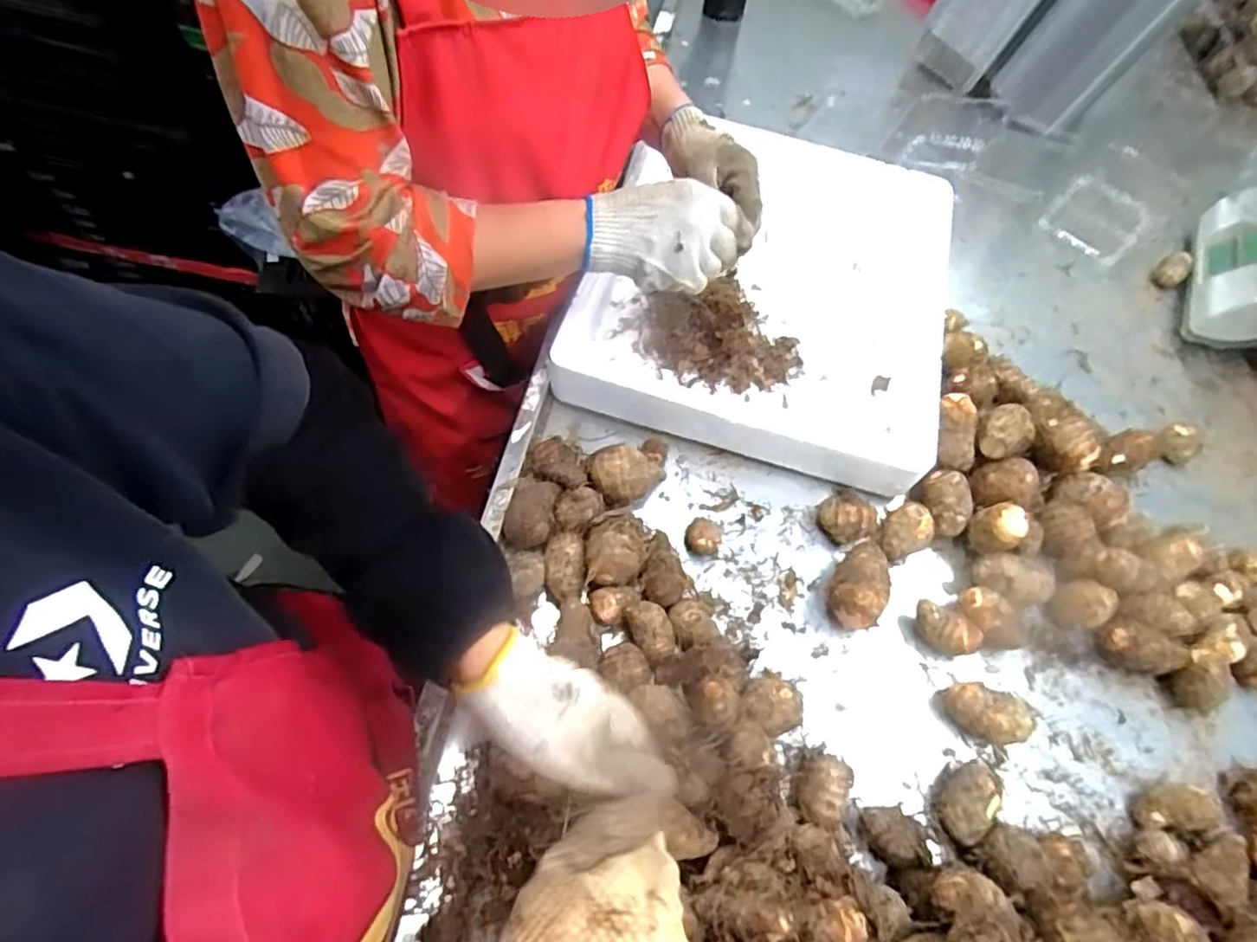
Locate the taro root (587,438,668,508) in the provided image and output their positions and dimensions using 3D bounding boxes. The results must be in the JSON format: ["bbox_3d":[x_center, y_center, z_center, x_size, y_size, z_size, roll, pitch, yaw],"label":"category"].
[{"bbox_3d":[0.006,-0.001,0.623,0.086,0.051,0.051,-25,67,-16],"label":"taro root"}]

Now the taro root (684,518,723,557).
[{"bbox_3d":[0.070,0.065,0.612,0.032,0.034,0.029,16,63,5],"label":"taro root"}]

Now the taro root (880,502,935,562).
[{"bbox_3d":[0.268,0.061,0.621,0.055,0.038,0.040,-33,69,-19],"label":"taro root"}]

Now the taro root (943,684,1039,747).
[{"bbox_3d":[0.307,0.209,0.547,0.067,0.042,0.037,17,63,5],"label":"taro root"}]

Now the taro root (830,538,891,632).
[{"bbox_3d":[0.211,0.105,0.588,0.047,0.053,0.084,26,64,10],"label":"taro root"}]

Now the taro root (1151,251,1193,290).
[{"bbox_3d":[0.699,-0.258,0.821,0.056,0.028,0.034,-38,71,-20],"label":"taro root"}]

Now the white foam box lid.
[{"bbox_3d":[0.171,-0.226,0.747,0.389,0.068,0.471,16,63,5],"label":"white foam box lid"}]

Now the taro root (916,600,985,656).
[{"bbox_3d":[0.287,0.147,0.578,0.060,0.038,0.035,25,64,9],"label":"taro root"}]

